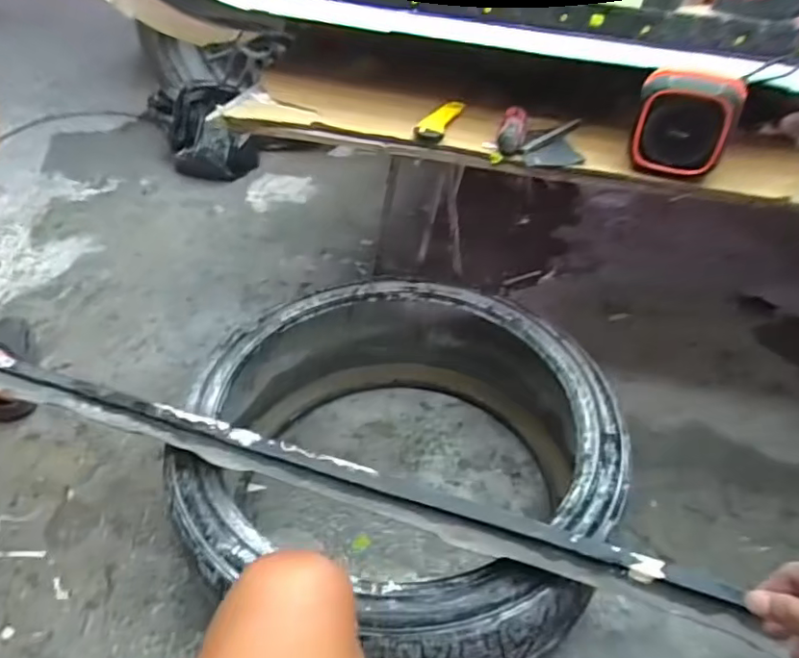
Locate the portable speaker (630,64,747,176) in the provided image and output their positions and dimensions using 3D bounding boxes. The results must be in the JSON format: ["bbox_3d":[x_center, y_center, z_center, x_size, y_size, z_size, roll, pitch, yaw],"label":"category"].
[{"bbox_3d":[0.310,-0.226,0.627,0.099,0.095,0.050,20,46,21],"label":"portable speaker"}]

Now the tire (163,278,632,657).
[{"bbox_3d":[0.002,0.187,0.871,0.570,0.255,0.639,0,42,-1],"label":"tire"}]

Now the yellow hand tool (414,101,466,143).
[{"bbox_3d":[0.054,-0.275,0.744,0.032,0.018,0.117,14,44,15],"label":"yellow hand tool"}]

